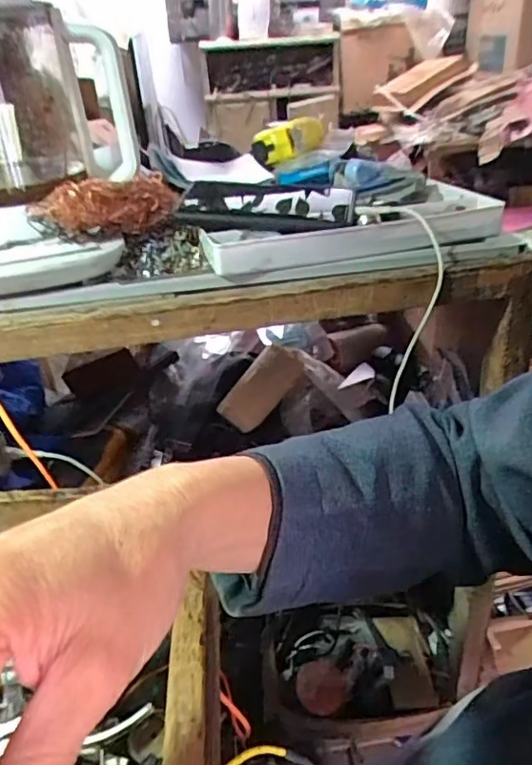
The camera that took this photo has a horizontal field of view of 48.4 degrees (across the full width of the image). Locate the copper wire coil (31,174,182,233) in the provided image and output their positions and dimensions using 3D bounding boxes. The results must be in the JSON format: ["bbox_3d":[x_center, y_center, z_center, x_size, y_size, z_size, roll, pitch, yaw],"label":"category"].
[{"bbox_3d":[-0.137,-0.158,0.529,0.133,0.046,0.033,-23,36,-28],"label":"copper wire coil"}]

